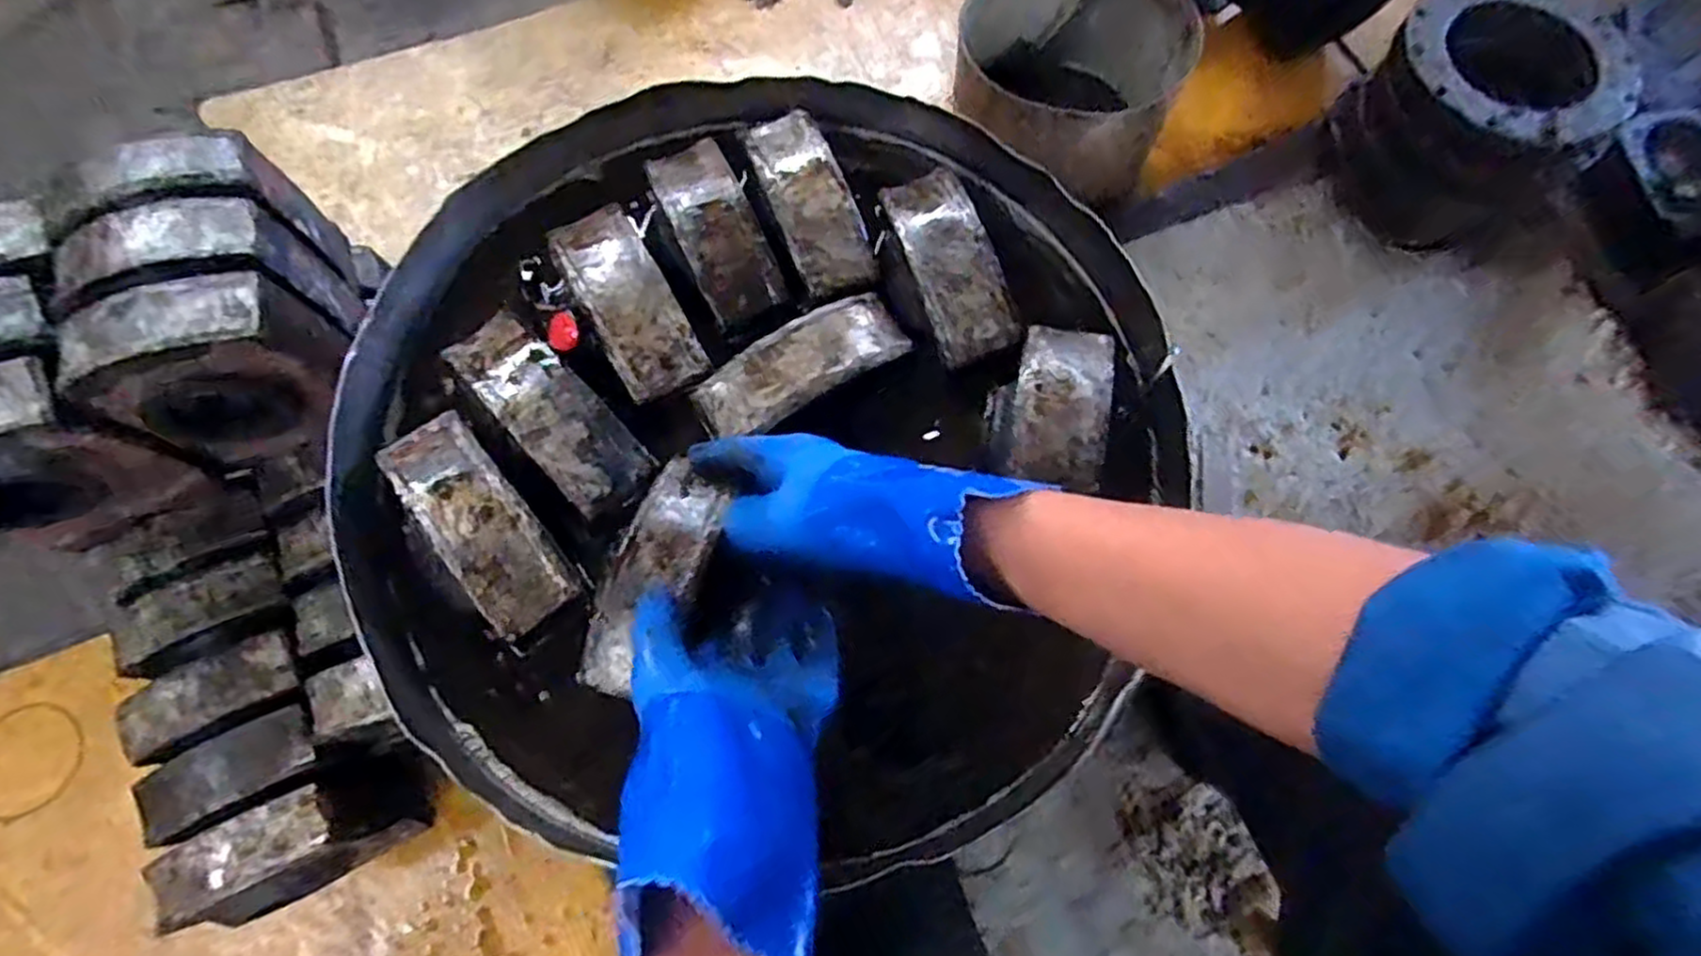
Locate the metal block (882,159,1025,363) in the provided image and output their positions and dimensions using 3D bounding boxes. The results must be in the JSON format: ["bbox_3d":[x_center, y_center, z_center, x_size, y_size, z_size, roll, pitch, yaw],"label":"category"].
[{"bbox_3d":[0.073,-0.164,0.556,0.058,0.034,0.156,-19,75,-5],"label":"metal block"}]

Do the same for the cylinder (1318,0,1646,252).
[{"bbox_3d":[0.786,-0.463,0.961,0.297,0.186,0.253,-43,78,-11],"label":"cylinder"}]

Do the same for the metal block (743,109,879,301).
[{"bbox_3d":[-0.033,-0.214,0.574,0.059,0.034,0.156,-24,75,-7],"label":"metal block"}]

